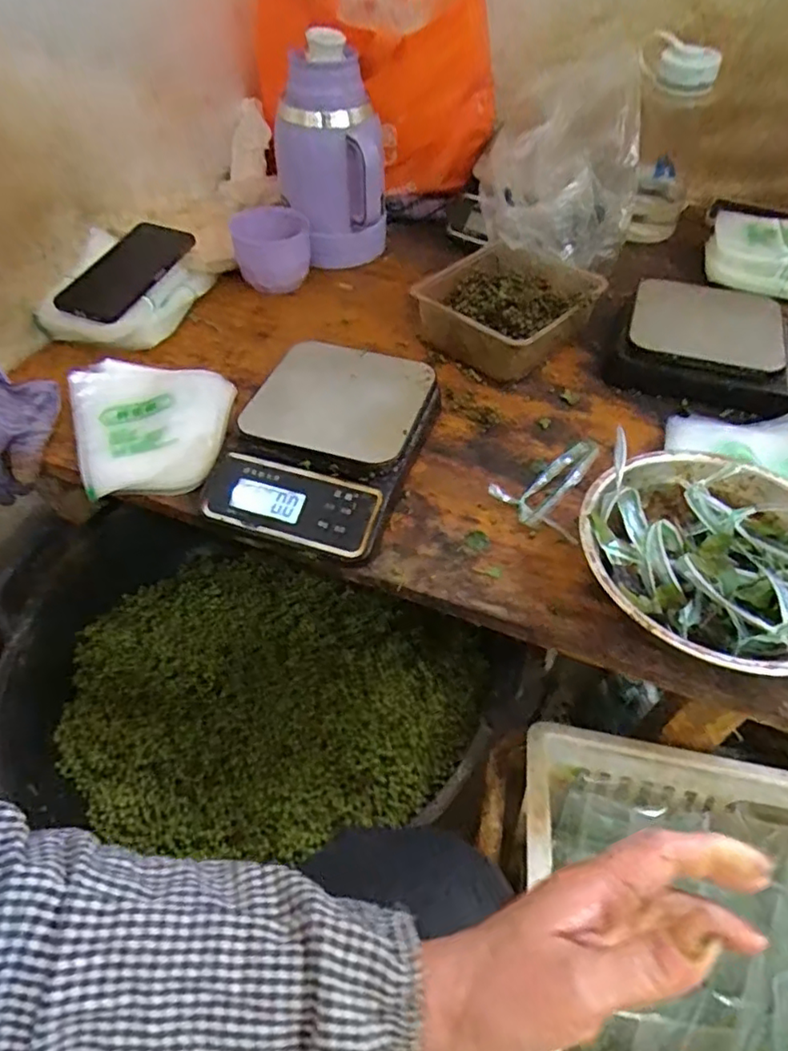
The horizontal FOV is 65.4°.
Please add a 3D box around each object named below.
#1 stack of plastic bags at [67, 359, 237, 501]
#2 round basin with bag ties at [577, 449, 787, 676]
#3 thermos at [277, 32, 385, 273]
[{"bbox_3d":[-0.220,-0.099,0.564,0.134,0.039,0.159,-11,52,-9],"label":"stack of plastic bags"},{"bbox_3d":[0.226,0.026,0.444,0.180,0.070,0.187,0,51,0],"label":"round basin with bag ties"},{"bbox_3d":[-0.068,-0.432,0.725,0.115,0.213,0.110,0,51,0],"label":"thermos"}]

